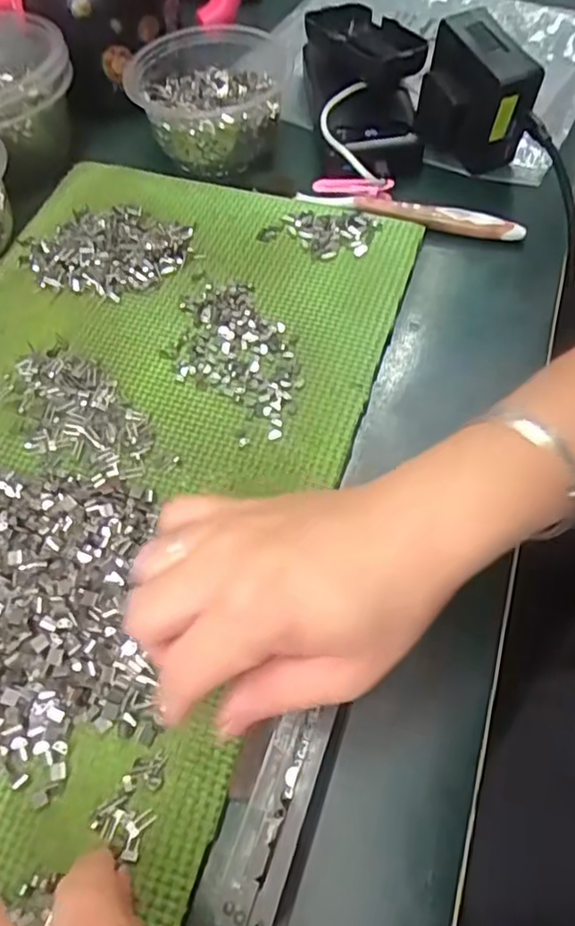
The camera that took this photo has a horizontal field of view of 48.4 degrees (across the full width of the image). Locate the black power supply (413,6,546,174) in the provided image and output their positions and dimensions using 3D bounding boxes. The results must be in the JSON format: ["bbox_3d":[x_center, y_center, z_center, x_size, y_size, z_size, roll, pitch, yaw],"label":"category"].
[{"bbox_3d":[0.123,-0.250,0.433,0.055,0.067,0.075,-12,60,-4],"label":"black power supply"}]

